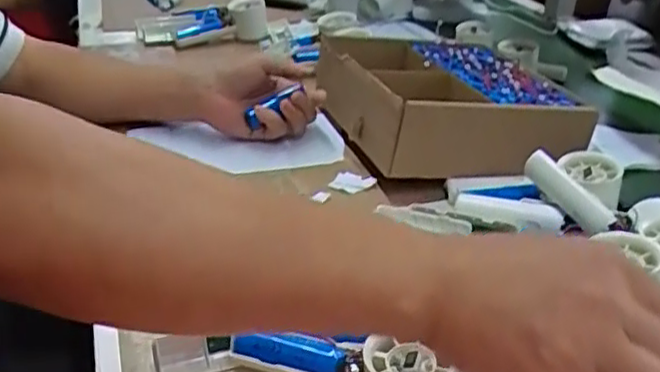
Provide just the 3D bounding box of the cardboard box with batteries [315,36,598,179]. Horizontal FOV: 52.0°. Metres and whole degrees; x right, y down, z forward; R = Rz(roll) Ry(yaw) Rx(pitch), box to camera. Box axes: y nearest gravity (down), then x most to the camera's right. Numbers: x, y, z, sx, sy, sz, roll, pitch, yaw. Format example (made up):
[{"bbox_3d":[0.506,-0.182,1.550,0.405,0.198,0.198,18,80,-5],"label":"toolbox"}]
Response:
[{"bbox_3d":[0.127,-0.098,0.776,0.235,0.092,0.277,-8,30,-18],"label":"cardboard box with batteries"}]

